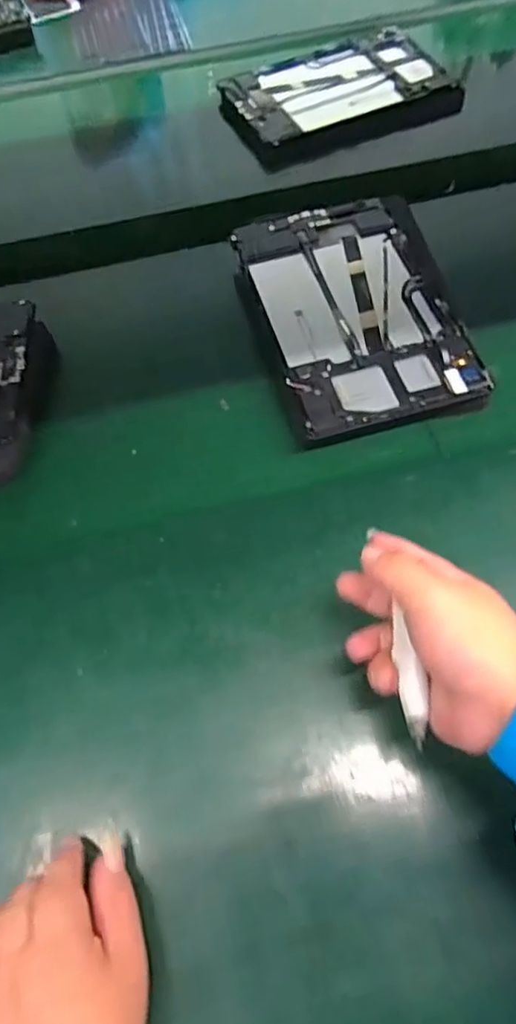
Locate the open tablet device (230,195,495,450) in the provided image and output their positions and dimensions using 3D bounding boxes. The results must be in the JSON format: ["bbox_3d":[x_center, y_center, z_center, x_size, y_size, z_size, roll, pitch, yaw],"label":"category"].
[{"bbox_3d":[0.078,-0.173,0.493,0.165,0.014,0.250,-10,63,-2],"label":"open tablet device"}]

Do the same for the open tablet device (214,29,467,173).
[{"bbox_3d":[0.089,-0.490,0.676,0.250,0.029,0.150,-19,71,-6],"label":"open tablet device"}]

